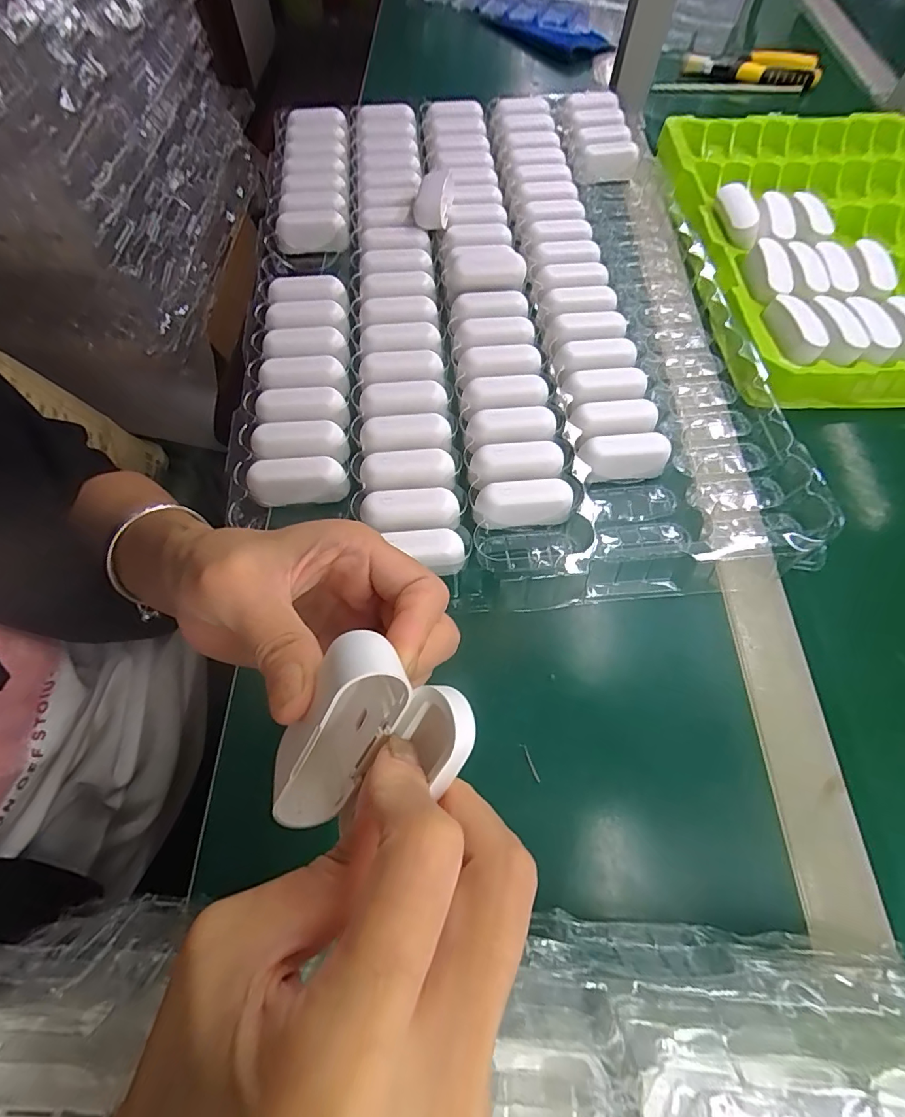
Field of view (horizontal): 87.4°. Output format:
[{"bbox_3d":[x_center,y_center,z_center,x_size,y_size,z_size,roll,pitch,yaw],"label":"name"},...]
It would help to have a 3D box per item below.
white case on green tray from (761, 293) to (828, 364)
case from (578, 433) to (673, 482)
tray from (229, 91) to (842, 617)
[{"bbox_3d":[0.269,-0.178,0.368,0.026,0.017,0.063,3,64,0],"label":"white case on green tray"},{"bbox_3d":[0.117,-0.069,0.329,0.059,0.028,0.021,-5,64,-4],"label":"case"},{"bbox_3d":[0.030,-0.230,0.404,0.377,0.039,0.559,-4,64,-3],"label":"tray"}]

